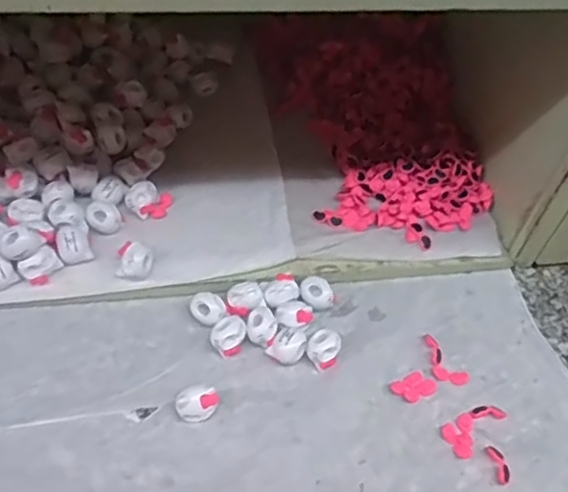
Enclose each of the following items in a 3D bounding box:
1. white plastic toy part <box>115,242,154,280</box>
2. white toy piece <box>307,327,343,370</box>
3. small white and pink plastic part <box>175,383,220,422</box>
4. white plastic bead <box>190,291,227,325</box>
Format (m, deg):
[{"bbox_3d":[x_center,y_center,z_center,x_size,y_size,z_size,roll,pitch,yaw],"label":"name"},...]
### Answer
[{"bbox_3d":[-0.103,0.010,0.444,0.021,0.014,0.022,3,50,-3],"label":"white plastic toy part"},{"bbox_3d":[0.027,0.070,0.436,0.021,0.015,0.023,3,50,-3],"label":"white toy piece"},{"bbox_3d":[-0.054,0.098,0.403,0.026,0.019,0.015,-6,51,-10],"label":"small white and pink plastic part"},{"bbox_3d":[-0.052,0.045,0.445,0.024,0.019,0.020,-1,50,-6],"label":"white plastic bead"}]

